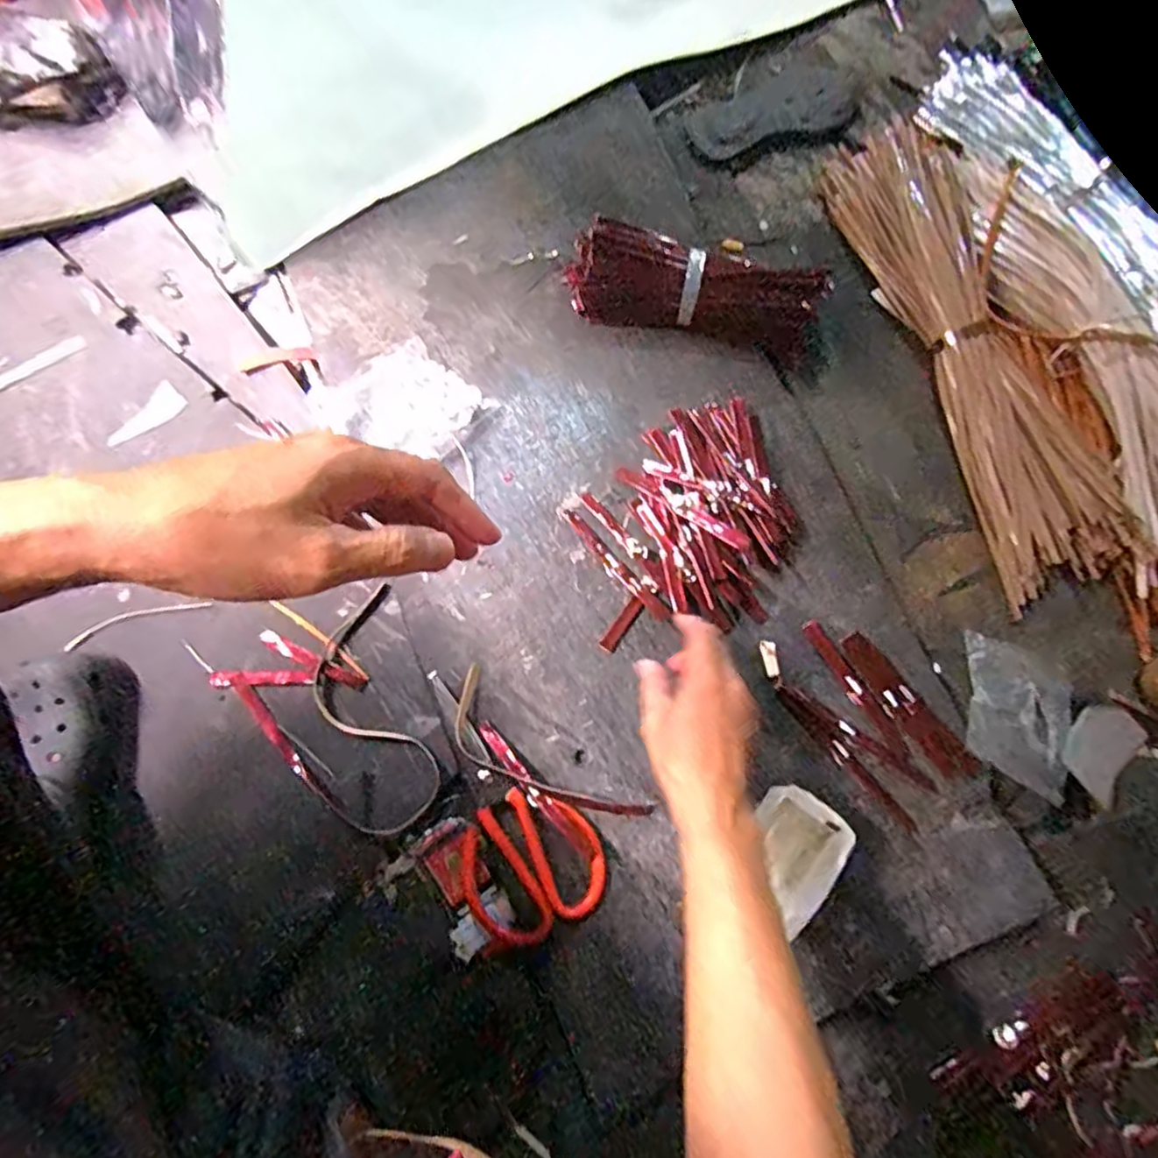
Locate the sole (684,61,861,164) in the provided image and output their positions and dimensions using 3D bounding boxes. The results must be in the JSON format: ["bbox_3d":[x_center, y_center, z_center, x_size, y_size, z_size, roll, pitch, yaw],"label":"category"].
[{"bbox_3d":[0.228,-0.561,0.805,0.234,0.027,0.101,-22,78,-7],"label":"sole"}]

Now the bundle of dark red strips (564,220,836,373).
[{"bbox_3d":[0.114,-0.288,0.677,0.258,0.057,0.083,14,76,1],"label":"bundle of dark red strips"}]

